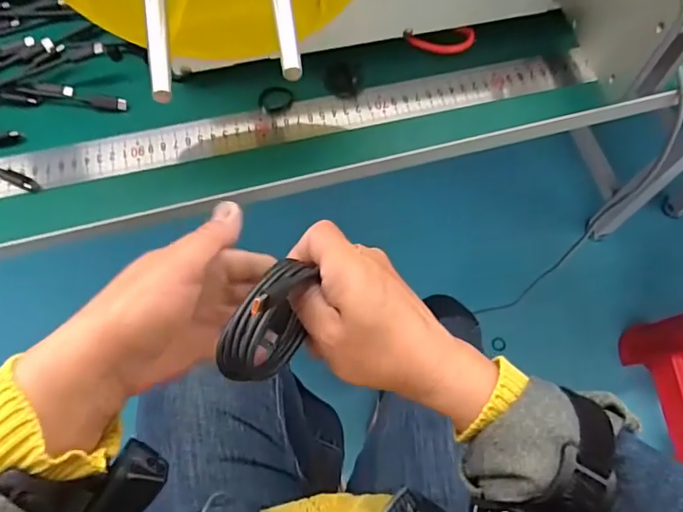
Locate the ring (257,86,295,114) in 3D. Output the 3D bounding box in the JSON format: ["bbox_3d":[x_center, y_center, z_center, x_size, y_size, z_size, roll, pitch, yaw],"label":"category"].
[{"bbox_3d":[-0.054,-0.129,0.404,0.027,0.007,0.024,14,68,7],"label":"ring"}]

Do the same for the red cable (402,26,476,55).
[{"bbox_3d":[0.082,-0.181,0.415,0.061,0.022,0.006,-5,37,-7],"label":"red cable"}]

